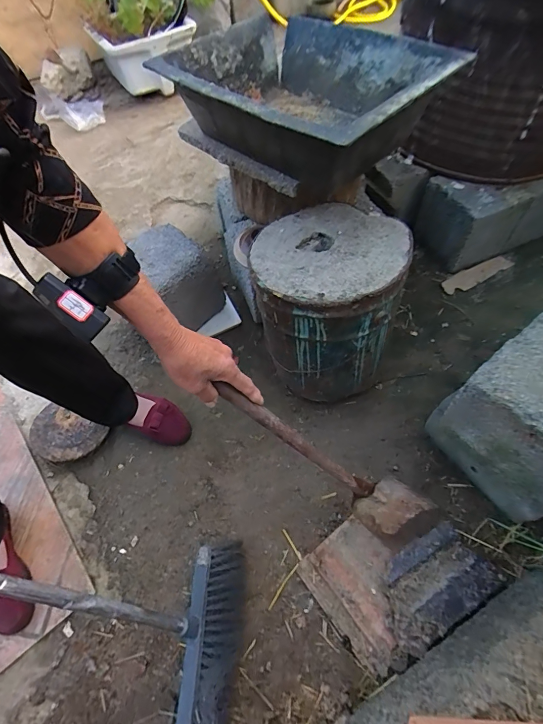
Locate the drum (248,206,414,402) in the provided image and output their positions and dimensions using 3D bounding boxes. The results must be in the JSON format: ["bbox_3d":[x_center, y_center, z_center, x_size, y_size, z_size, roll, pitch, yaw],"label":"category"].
[{"bbox_3d":[0.104,-0.111,0.774,0.277,0.338,0.269,10,60,10],"label":"drum"}]

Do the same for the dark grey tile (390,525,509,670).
[{"bbox_3d":[0.276,0.385,0.628,0.233,0.025,0.126,-28,61,-12],"label":"dark grey tile"}]

